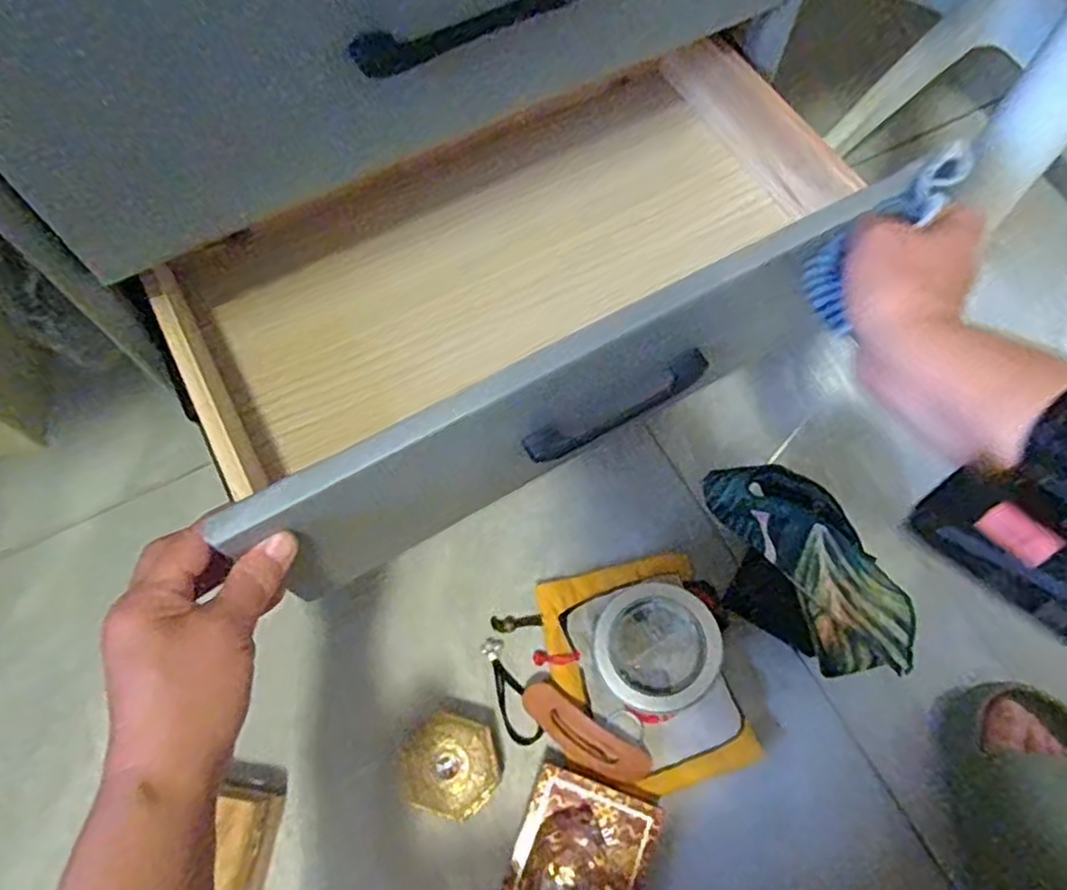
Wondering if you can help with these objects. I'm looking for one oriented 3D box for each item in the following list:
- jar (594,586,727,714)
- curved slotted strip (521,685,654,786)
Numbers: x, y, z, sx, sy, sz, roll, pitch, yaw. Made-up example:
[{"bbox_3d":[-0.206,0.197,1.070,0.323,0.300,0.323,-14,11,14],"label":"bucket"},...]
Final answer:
[{"bbox_3d":[0.085,0.147,0.503,0.087,0.060,0.085,0,67,0],"label":"jar"},{"bbox_3d":[0.037,0.213,0.510,0.101,0.022,0.032,30,70,12],"label":"curved slotted strip"}]

